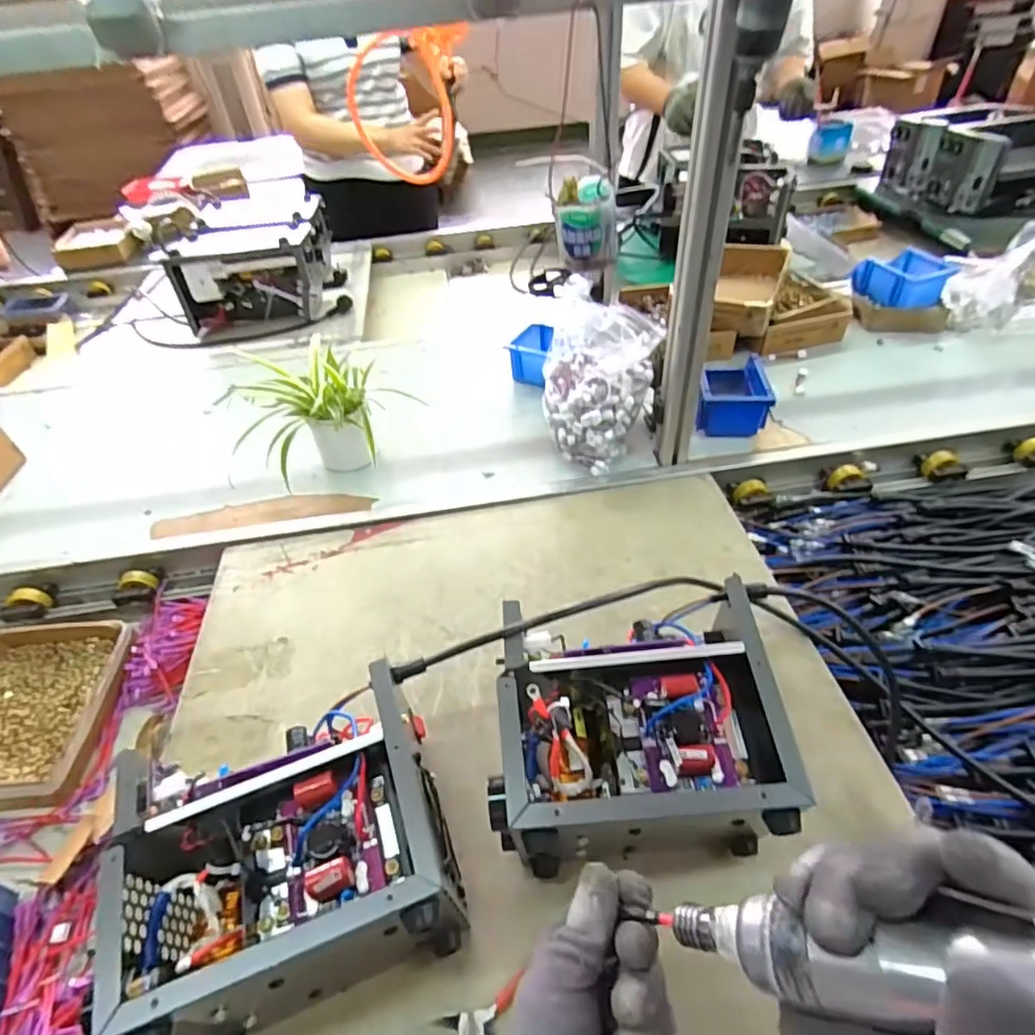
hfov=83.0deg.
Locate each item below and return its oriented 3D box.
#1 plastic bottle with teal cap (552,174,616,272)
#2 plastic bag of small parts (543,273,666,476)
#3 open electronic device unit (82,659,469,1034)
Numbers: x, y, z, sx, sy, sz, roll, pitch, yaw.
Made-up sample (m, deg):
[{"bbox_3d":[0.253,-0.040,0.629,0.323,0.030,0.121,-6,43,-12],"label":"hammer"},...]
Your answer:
[{"bbox_3d":[0.072,-0.304,0.604,0.060,0.072,0.061,0,45,5],"label":"plastic bottle with teal cap"},{"bbox_3d":[0.119,-0.206,0.864,0.153,0.211,0.200,0,45,5],"label":"plastic bag of small parts"},{"bbox_3d":[-0.168,0.266,0.460,0.223,0.158,0.187,-17,46,-12],"label":"open electronic device unit"}]

